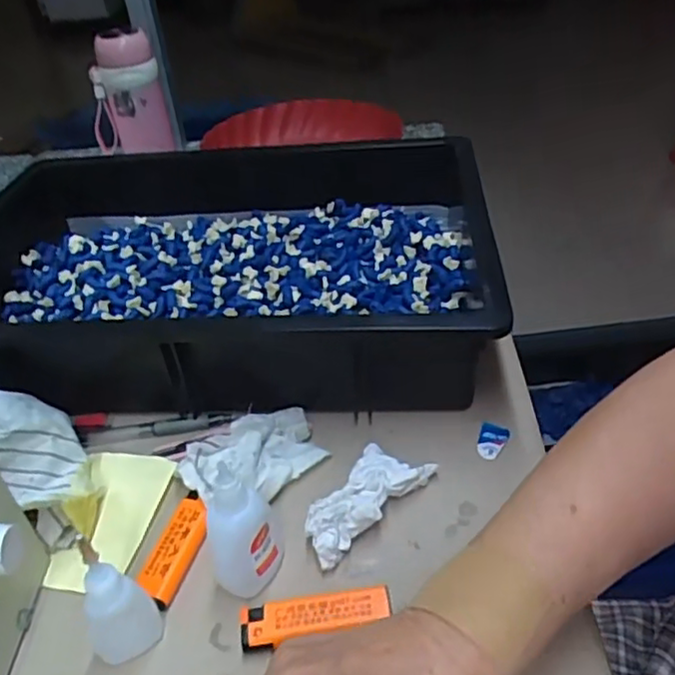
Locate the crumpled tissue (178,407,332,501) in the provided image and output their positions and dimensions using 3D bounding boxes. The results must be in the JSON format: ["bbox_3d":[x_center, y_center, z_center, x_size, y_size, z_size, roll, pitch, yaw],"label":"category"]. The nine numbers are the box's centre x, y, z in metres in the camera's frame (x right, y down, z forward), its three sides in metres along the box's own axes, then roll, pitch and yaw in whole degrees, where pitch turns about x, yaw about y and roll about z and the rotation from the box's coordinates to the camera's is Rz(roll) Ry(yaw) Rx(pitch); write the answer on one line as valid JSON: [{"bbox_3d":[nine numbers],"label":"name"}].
[{"bbox_3d":[-0.055,0.077,0.439,0.094,0.022,0.058,-25,43,-23],"label":"crumpled tissue"}]

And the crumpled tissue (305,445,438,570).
[{"bbox_3d":[0.016,0.101,0.412,0.038,0.022,0.094,29,50,35],"label":"crumpled tissue"}]

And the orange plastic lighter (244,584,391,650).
[{"bbox_3d":[-0.012,0.152,0.356,0.079,0.014,0.022,-8,39,-4],"label":"orange plastic lighter"}]

